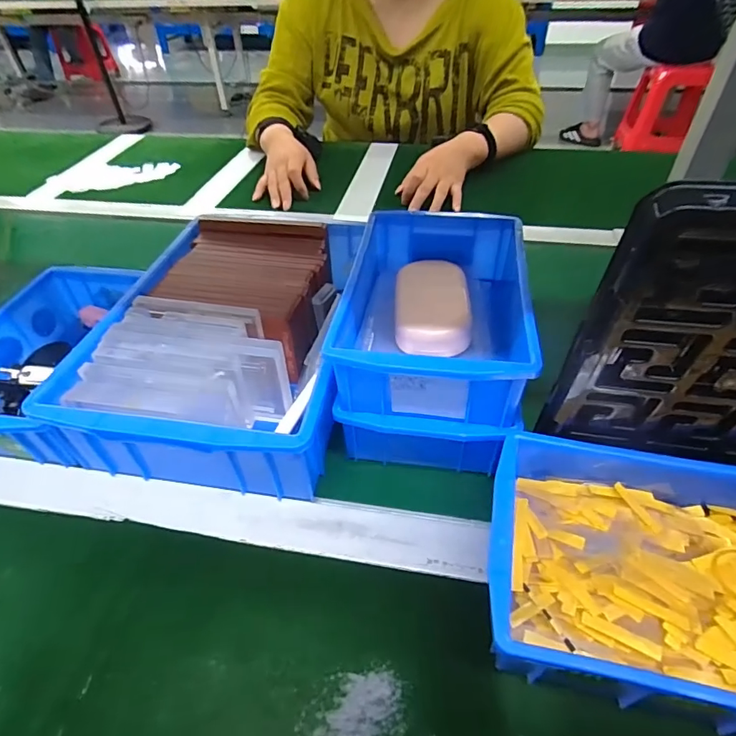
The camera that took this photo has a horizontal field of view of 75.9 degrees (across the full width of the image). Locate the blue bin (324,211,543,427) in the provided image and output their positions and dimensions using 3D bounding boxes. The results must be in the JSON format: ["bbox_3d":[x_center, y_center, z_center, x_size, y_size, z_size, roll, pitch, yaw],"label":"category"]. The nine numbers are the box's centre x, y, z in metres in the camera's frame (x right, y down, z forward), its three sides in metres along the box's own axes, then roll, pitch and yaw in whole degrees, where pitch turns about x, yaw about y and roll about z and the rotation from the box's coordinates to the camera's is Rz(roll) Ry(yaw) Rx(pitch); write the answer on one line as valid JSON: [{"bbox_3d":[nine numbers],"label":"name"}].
[{"bbox_3d":[0.053,-0.050,0.367,0.125,0.058,0.189,5,45,8],"label":"blue bin"}]

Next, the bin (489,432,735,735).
[{"bbox_3d":[0.171,0.116,0.273,0.199,0.070,0.145,9,45,12],"label":"bin"}]

